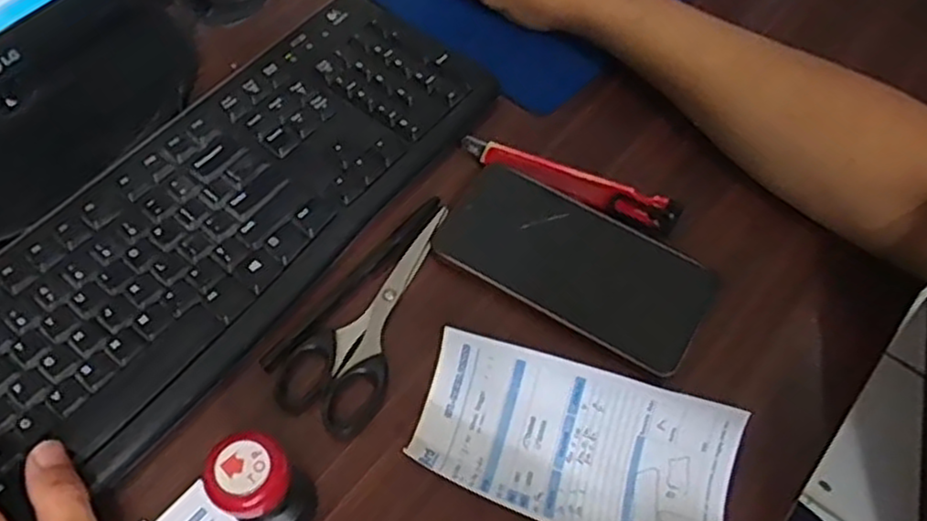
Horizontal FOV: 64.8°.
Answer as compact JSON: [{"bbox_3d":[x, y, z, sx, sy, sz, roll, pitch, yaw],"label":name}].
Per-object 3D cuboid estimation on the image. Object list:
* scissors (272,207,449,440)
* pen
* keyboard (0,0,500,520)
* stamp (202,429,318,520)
[{"bbox_3d":[-0.042,0.036,0.426,0.058,0.007,0.148,36,65,18],"label":"scissors"},{"bbox_3d":[-0.063,0.012,0.439,0.014,0.006,0.146,36,65,18],"label":"pen"},{"bbox_3d":[-0.165,-0.013,0.437,0.157,0.015,0.424,40,67,16],"label":"keyboard"},{"bbox_3d":[-0.093,0.107,0.340,0.038,0.074,0.035,1,60,-1],"label":"stamp"}]

